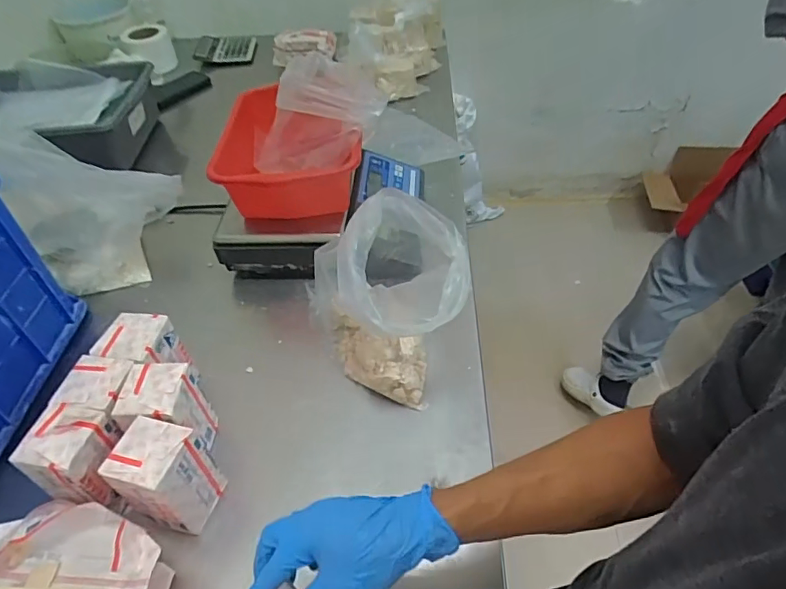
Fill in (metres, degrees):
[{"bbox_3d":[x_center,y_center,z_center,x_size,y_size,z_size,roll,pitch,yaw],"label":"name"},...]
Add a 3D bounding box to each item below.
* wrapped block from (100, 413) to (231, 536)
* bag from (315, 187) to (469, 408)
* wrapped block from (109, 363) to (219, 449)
[{"bbox_3d":[-0.237,0.192,0.533,0.076,0.116,0.071,14,49,16],"label":"wrapped block"},{"bbox_3d":[-0.002,-0.006,0.662,0.174,0.195,0.230,-24,50,-18],"label":"bag"},{"bbox_3d":[-0.255,0.142,0.583,0.074,0.116,0.076,0,47,3],"label":"wrapped block"}]

